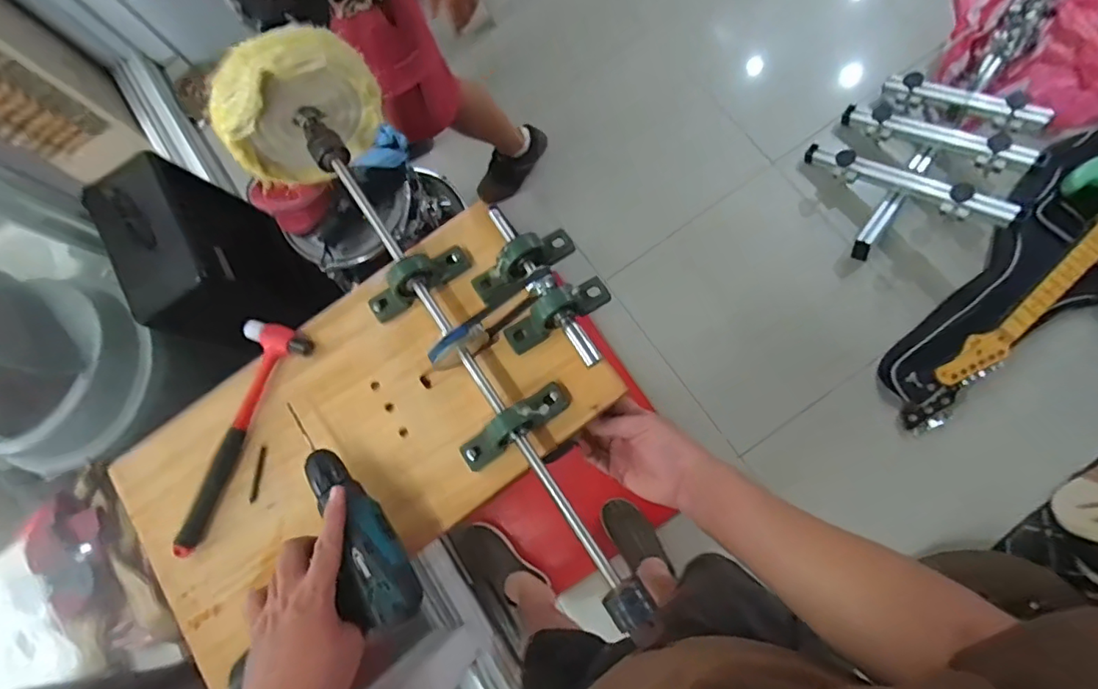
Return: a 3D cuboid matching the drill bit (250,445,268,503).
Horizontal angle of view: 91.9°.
[{"bbox_3d":[-0.319,0.143,0.586,0.007,0.006,0.060,6,79,9],"label":"drill bit"}]

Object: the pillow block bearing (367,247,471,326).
[{"bbox_3d":[-0.148,-0.073,0.597,0.121,0.055,0.035,-37,76,-1],"label":"pillow block bearing"}]

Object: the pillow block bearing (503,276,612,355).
[{"bbox_3d":[0.010,-0.037,0.569,0.122,0.049,0.034,-35,76,-1],"label":"pillow block bearing"}]

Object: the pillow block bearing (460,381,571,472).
[{"bbox_3d":[-0.034,0.080,0.540,0.126,0.050,0.032,-38,76,-2],"label":"pillow block bearing"}]

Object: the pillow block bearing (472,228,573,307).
[{"bbox_3d":[-0.028,-0.093,0.587,0.121,0.050,0.034,-37,76,-1],"label":"pillow block bearing"}]

